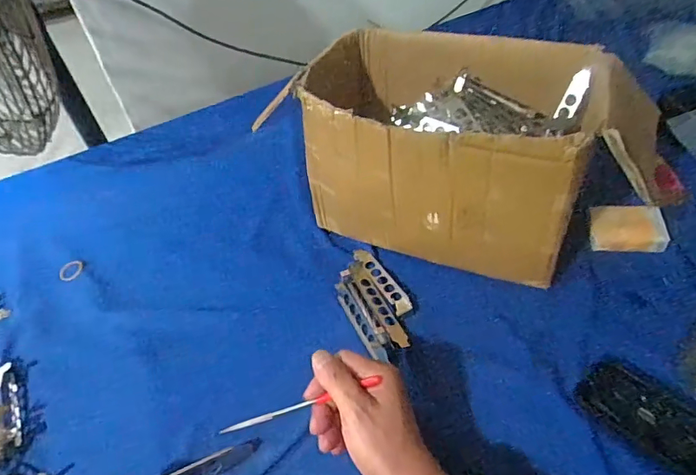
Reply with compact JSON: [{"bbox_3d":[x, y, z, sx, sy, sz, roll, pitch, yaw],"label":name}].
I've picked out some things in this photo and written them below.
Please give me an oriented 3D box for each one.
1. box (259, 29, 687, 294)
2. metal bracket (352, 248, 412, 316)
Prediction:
[{"bbox_3d":[0.122,-0.099,0.565,0.305,0.198,0.210,12,47,19],"label":"box"},{"bbox_3d":[0.040,0.047,0.561,0.025,0.011,0.112,-22,46,-17],"label":"metal bracket"}]

